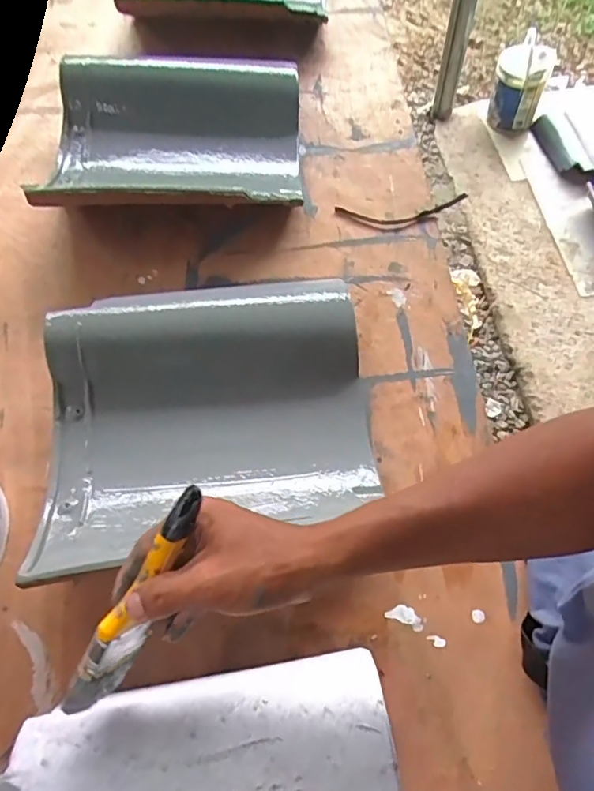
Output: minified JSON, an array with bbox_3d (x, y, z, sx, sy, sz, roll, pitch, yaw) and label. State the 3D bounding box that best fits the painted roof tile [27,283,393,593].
[{"bbox_3d":[-0.086,0.008,0.535,0.312,0.071,0.284,-8,65,-4],"label":"painted roof tile"}]

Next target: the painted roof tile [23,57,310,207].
[{"bbox_3d":[-0.155,-0.343,0.702,0.322,0.073,0.276,-3,64,-2],"label":"painted roof tile"}]

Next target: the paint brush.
[{"bbox_3d":[-0.104,0.137,0.357,0.019,0.052,0.188,33,106,15],"label":"paint brush"}]

